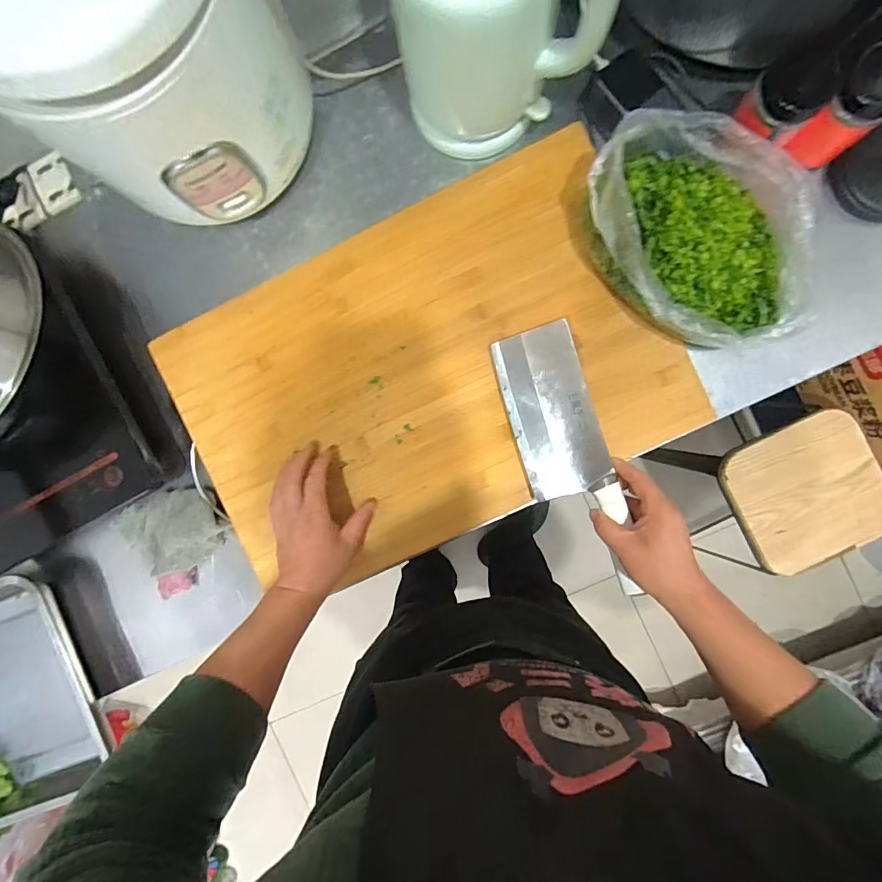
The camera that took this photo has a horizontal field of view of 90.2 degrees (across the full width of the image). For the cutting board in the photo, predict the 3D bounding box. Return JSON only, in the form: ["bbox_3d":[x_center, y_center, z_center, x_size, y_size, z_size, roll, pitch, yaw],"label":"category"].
[{"bbox_3d":[-0.024,-0.069,0.517,0.545,0.026,0.364,-24,91,4],"label":"cutting board"}]

